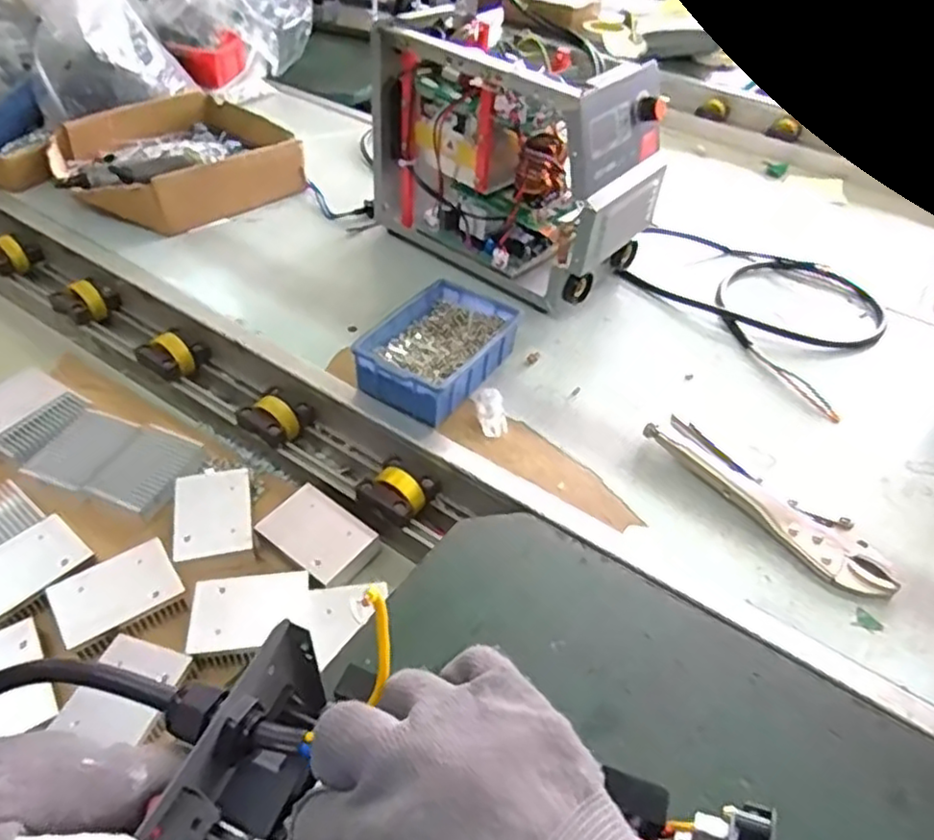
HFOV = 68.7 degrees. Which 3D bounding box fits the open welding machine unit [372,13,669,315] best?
[{"bbox_3d":[0.046,-0.276,0.740,0.300,0.232,0.123,33,50,25],"label":"open welding machine unit"}]

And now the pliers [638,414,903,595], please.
[{"bbox_3d":[0.243,0.064,0.554,0.050,0.016,0.209,-28,53,-29],"label":"pliers"}]

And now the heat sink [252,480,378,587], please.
[{"bbox_3d":[-0.127,0.100,0.582,0.088,0.023,0.064,29,49,23],"label":"heat sink"}]

